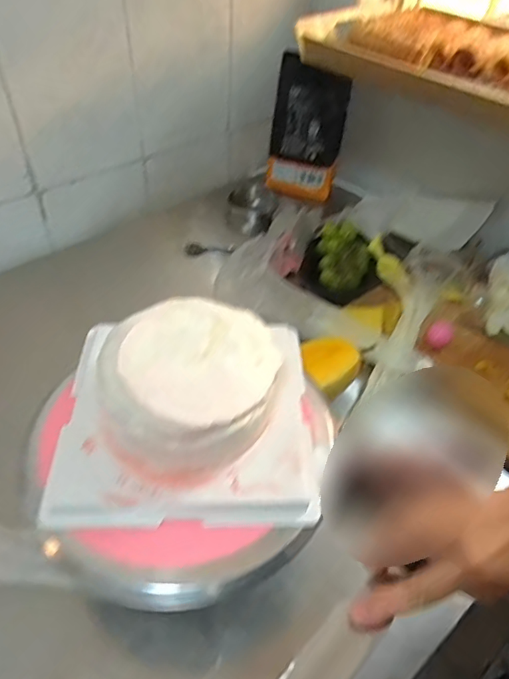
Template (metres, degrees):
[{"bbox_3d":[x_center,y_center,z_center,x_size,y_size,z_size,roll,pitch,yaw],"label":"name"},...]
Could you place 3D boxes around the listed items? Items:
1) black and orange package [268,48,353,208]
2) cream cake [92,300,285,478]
[{"bbox_3d":[0.100,-0.392,0.972,0.138,0.240,0.049,7,47,2],"label":"black and orange package"},{"bbox_3d":[-0.059,0.042,0.448,0.154,0.081,0.142,2,47,-2],"label":"cream cake"}]

